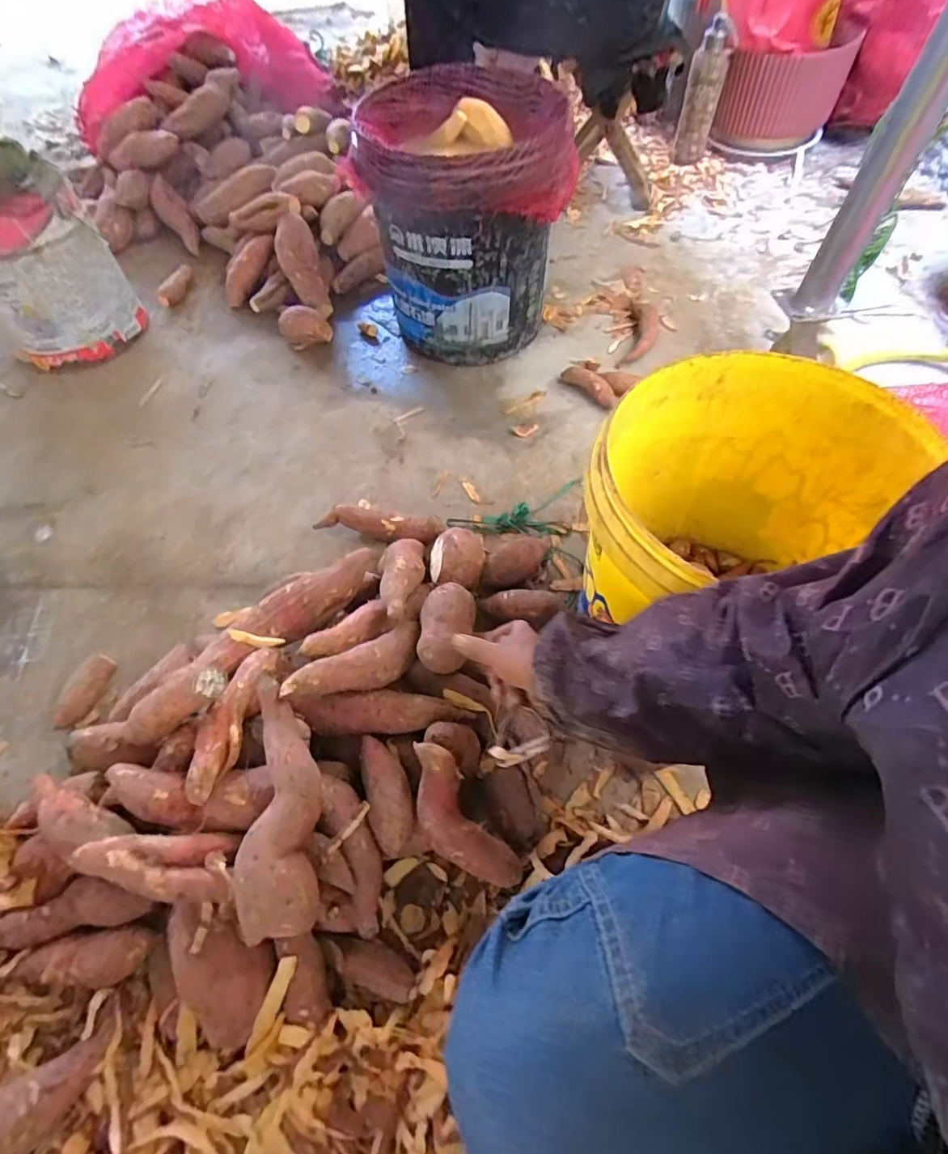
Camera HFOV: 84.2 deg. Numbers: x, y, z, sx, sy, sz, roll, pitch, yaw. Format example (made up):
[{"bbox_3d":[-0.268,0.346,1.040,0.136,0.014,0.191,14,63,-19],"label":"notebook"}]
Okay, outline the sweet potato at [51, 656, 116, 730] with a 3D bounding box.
[{"bbox_3d":[-0.524,0.155,0.707,0.039,0.043,0.106,6,60,5],"label":"sweet potato"}]

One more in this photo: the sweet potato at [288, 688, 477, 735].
[{"bbox_3d":[-0.102,0.151,0.600,0.198,0.042,0.047,0,60,0],"label":"sweet potato"}]

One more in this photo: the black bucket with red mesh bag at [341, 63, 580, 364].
[{"bbox_3d":[-0.011,-0.638,0.974,0.339,0.357,0.328,1,59,2],"label":"black bucket with red mesh bag"}]

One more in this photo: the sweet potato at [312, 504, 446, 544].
[{"bbox_3d":[-0.149,-0.079,0.834,0.197,0.045,0.054,11,60,7],"label":"sweet potato"}]

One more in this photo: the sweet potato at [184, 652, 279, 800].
[{"bbox_3d":[-0.256,0.144,0.558,0.039,0.031,0.180,3,42,3],"label":"sweet potato"}]

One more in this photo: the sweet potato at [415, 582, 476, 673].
[{"bbox_3d":[-0.031,0.056,0.639,0.064,0.051,0.130,11,44,8],"label":"sweet potato"}]

